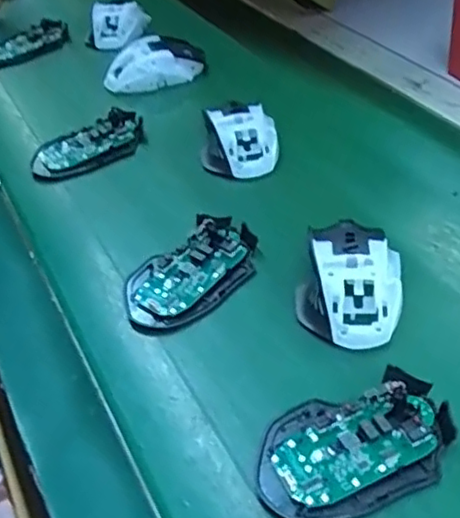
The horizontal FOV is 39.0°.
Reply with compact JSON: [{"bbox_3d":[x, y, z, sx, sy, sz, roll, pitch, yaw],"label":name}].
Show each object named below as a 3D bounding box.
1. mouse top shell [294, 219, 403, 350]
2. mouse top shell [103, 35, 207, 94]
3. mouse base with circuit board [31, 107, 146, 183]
[{"bbox_3d":[0.085,0.010,0.457,0.069,0.035,0.106,4,43,12],"label":"mouse top shell"},{"bbox_3d":[-0.084,-0.219,0.734,0.120,0.040,0.069,-21,44,-15],"label":"mouse top shell"},{"bbox_3d":[-0.139,-0.112,0.635,0.114,0.026,0.058,-20,44,-14],"label":"mouse base with circuit board"}]

